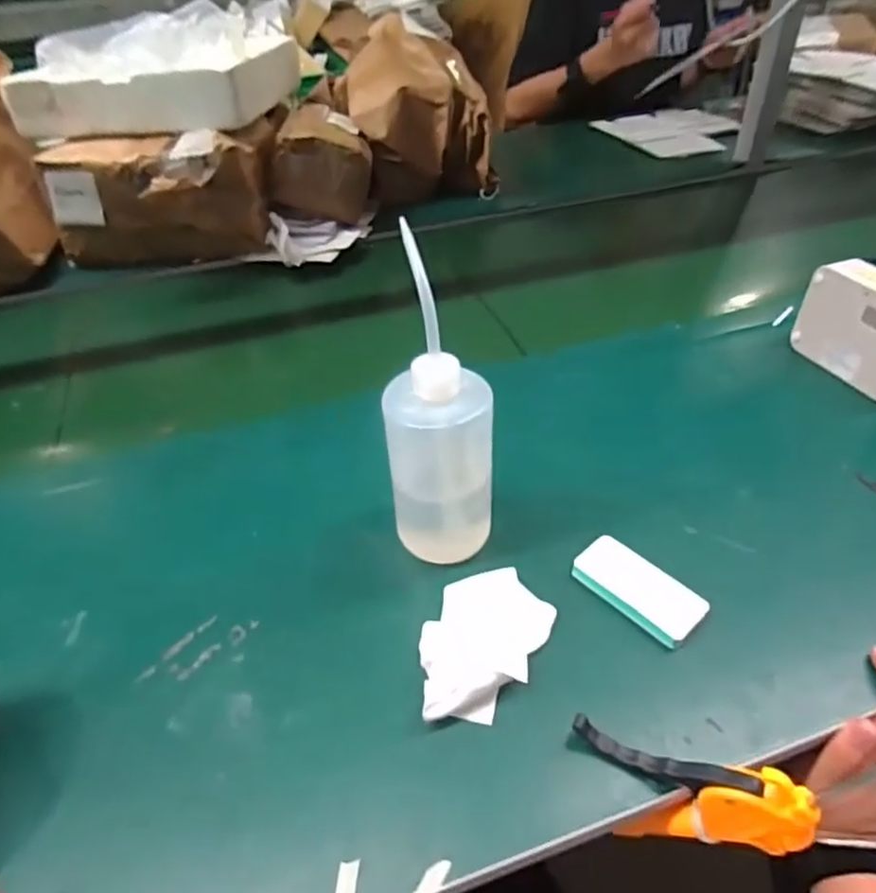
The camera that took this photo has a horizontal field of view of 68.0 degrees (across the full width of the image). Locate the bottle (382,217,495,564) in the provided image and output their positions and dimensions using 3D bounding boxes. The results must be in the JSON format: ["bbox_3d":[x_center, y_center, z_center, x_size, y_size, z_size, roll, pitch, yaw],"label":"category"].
[{"bbox_3d":[0.001,-0.016,0.470,0.076,0.227,0.081,-2,42,1],"label":"bottle"}]

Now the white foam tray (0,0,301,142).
[{"bbox_3d":[-0.410,-0.579,0.986,0.318,0.109,0.341,4,42,8],"label":"white foam tray"}]

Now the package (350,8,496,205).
[{"bbox_3d":[-0.035,-0.566,1.090,0.219,0.201,0.216,-6,41,-3],"label":"package"}]

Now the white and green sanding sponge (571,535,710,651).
[{"bbox_3d":[0.148,0.107,0.484,0.046,0.020,0.093,-30,48,-27],"label":"white and green sanding sponge"}]

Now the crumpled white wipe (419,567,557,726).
[{"bbox_3d":[0.031,0.135,0.447,0.075,0.029,0.121,14,44,19],"label":"crumpled white wipe"}]

